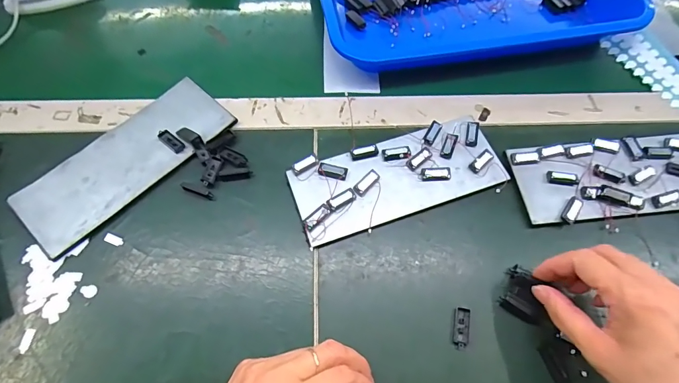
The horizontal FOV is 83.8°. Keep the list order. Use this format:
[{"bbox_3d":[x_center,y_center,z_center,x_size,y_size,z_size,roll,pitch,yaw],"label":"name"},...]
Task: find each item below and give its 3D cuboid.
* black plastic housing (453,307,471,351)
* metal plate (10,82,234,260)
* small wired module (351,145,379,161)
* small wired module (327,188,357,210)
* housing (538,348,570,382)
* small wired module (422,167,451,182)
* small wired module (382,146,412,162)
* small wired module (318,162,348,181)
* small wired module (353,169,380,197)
[{"bbox_3d":[0.099,0.110,0.305,0.013,0.004,0.032,10,63,4],"label":"black plastic housing"},{"bbox_3d":[-0.203,-0.033,0.365,0.080,0.011,0.200,41,69,18],"label":"metal plate"},{"bbox_3d":[0.025,-0.038,0.371,0.027,0.004,0.012,-13,63,-8],"label":"small wired module"},{"bbox_3d":[0.002,0.007,0.348,0.027,0.004,0.012,-29,67,-15],"label":"small wired module"},{"bbox_3d":[0.167,0.135,0.293,0.011,0.004,0.028,-20,65,-11],"label":"housing"},{"bbox_3d":[0.093,-0.017,0.362,0.028,0.005,0.012,-1,63,-1],"label":"small wired module"},{"bbox_3d":[0.056,-0.037,0.371,0.027,0.004,0.013,-8,63,-5],"label":"small wired module"},{"bbox_3d":[-0.006,-0.019,0.361,0.028,0.005,0.016,14,63,6],"label":"small wired module"},{"bbox_3d":[0.026,-0.009,0.356,0.012,0.004,0.029,38,68,17],"label":"small wired module"}]

